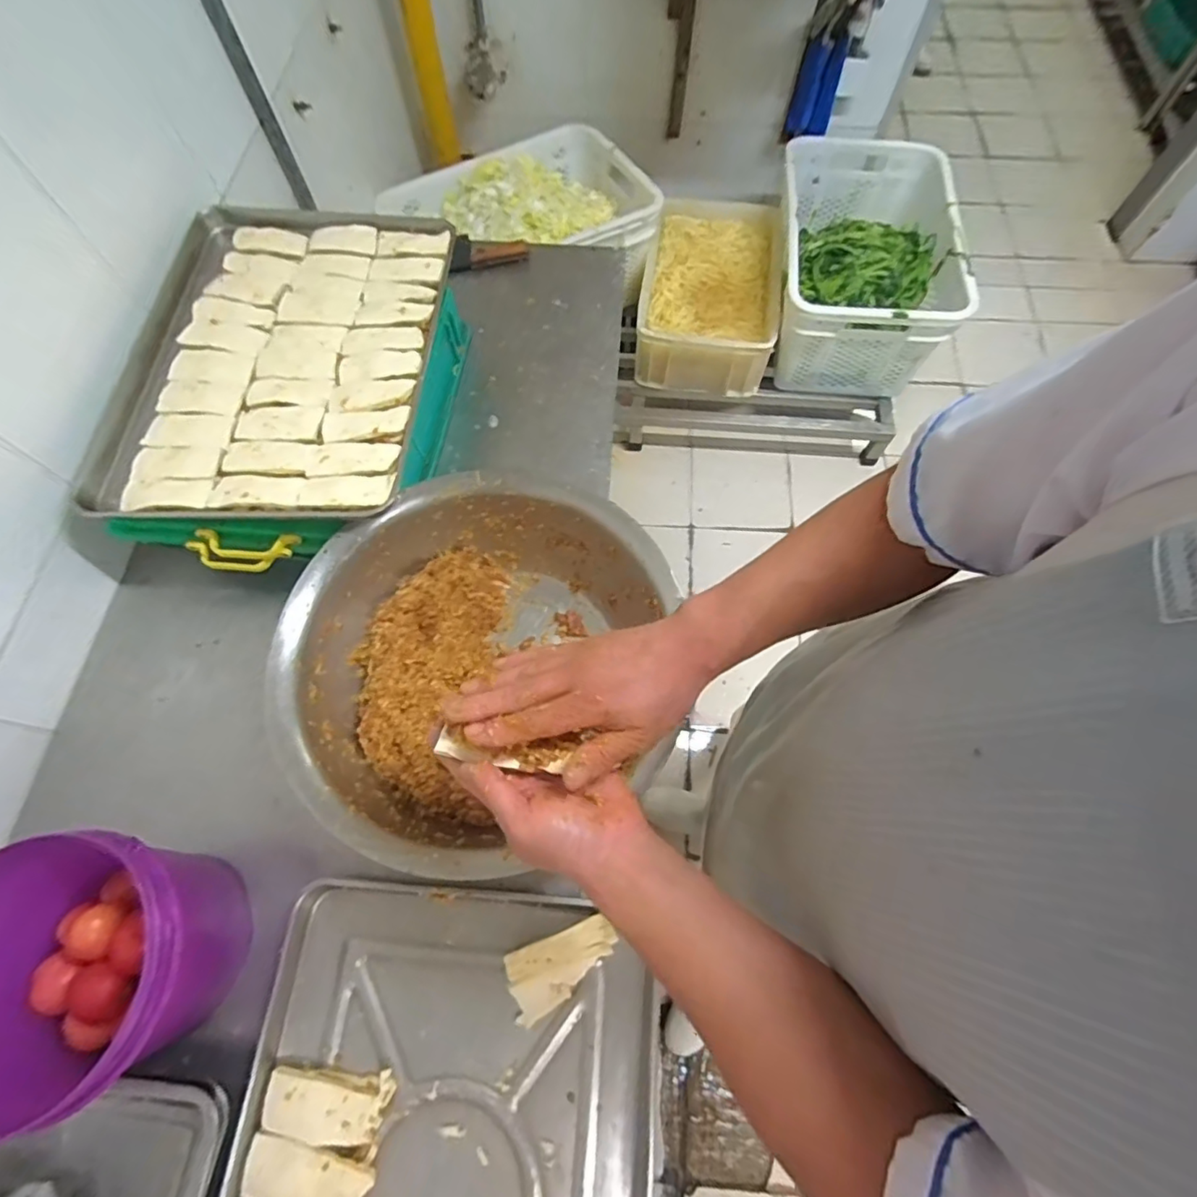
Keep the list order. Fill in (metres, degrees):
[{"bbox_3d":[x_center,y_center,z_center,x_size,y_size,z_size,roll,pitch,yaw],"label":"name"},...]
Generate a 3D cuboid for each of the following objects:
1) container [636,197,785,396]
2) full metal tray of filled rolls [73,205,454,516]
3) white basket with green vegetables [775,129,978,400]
[{"bbox_3d":[0.337,-0.912,1.741,0.377,0.255,0.597,10,67,5],"label":"container"},{"bbox_3d":[-0.453,-0.355,0.821,0.413,0.032,0.552,1,67,1],"label":"full metal tray of filled rolls"},{"bbox_3d":[0.740,-0.910,1.615,0.454,0.323,0.708,6,67,3],"label":"white basket with green vegetables"}]

